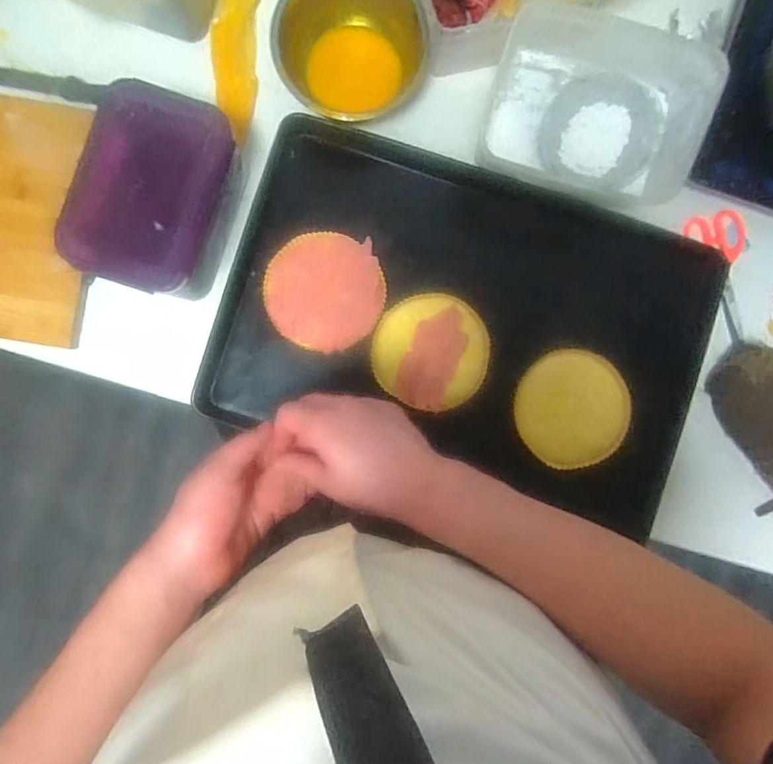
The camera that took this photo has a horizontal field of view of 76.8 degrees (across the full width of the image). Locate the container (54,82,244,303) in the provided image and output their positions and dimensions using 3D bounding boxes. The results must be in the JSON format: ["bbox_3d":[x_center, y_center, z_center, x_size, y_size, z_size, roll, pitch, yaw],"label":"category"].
[{"bbox_3d":[-0.272,-0.217,0.583,0.157,0.106,0.214,17,90,-2],"label":"container"}]

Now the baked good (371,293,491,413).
[{"bbox_3d":[0.056,-0.038,0.618,0.142,0.010,0.143,4,90,-2],"label":"baked good"}]

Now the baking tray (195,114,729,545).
[{"bbox_3d":[0.100,-0.071,0.633,0.607,0.063,0.400,15,92,-2],"label":"baking tray"}]

